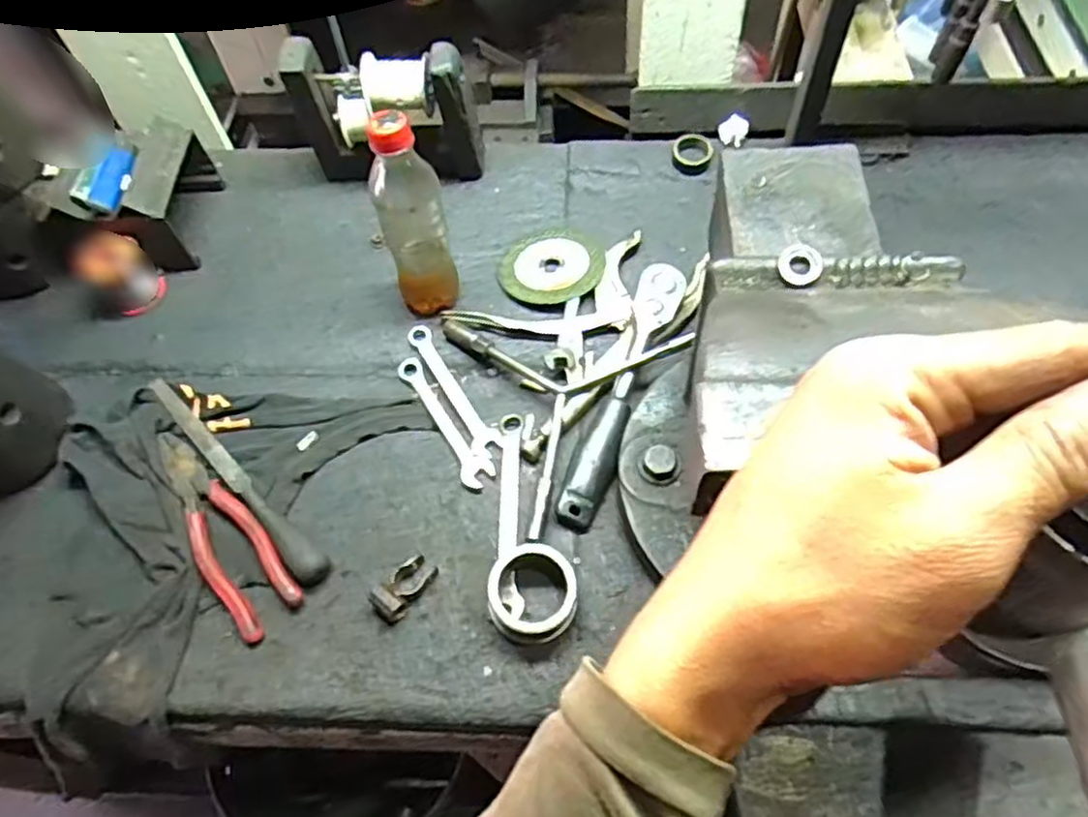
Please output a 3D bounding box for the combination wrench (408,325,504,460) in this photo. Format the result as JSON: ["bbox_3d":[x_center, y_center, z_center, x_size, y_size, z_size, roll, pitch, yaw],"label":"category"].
[{"bbox_3d":[-0.077,-0.017,0.622,0.025,0.010,0.146,-27,61,-11],"label":"combination wrench"}]

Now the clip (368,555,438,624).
[{"bbox_3d":[-0.103,0.132,0.533,0.026,0.019,0.051,32,67,21],"label":"clip"}]

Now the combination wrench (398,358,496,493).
[{"bbox_3d":[-0.087,0.010,0.609,0.027,0.006,0.145,-31,62,-14],"label":"combination wrench"}]

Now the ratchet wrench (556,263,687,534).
[{"bbox_3d":[0.067,-0.017,0.595,0.038,0.032,0.245,15,62,13],"label":"ratchet wrench"}]

